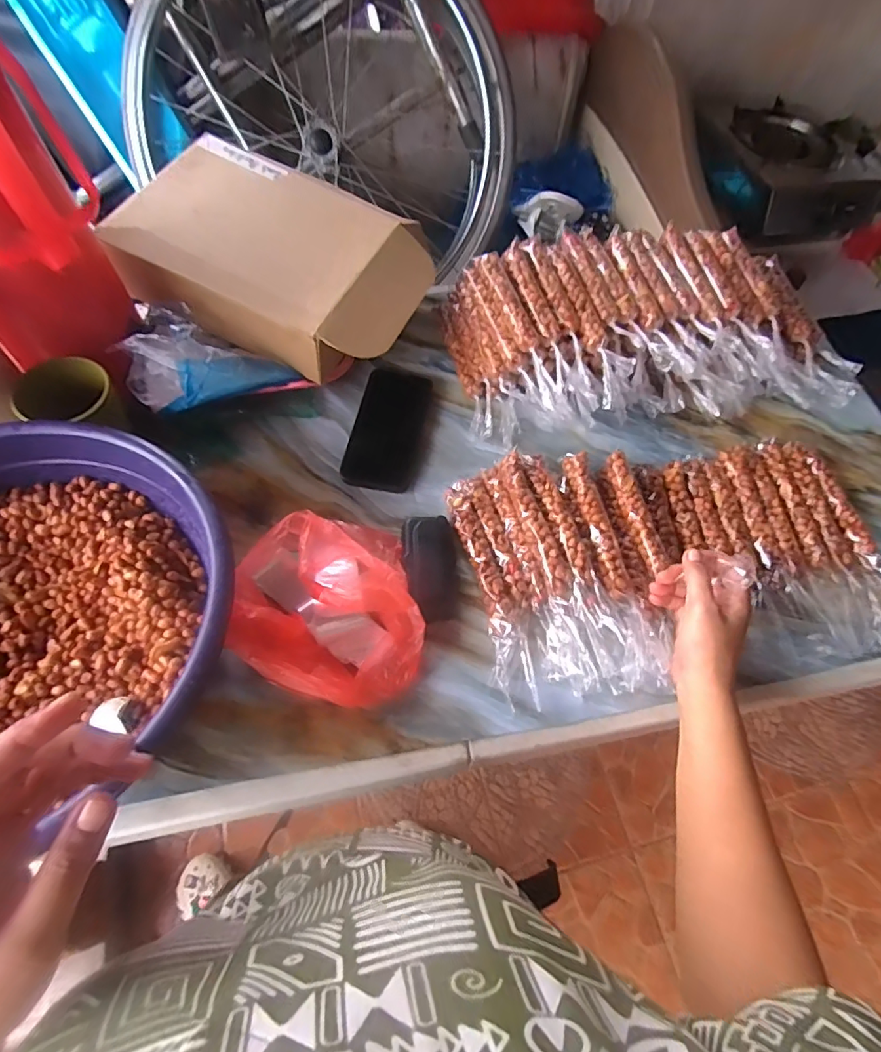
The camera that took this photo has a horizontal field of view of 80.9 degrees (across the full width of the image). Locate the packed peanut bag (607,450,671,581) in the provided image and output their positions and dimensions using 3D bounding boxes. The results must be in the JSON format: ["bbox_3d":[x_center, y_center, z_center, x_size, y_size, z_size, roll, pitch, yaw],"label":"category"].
[{"bbox_3d":[0.199,-0.014,0.536,0.018,0.027,0.140,-6,62,-7],"label":"packed peanut bag"}]

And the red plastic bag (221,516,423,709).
[{"bbox_3d":[-0.099,0.071,0.453,0.151,0.063,0.161,-9,63,-9],"label":"red plastic bag"}]

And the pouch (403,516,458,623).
[{"bbox_3d":[-0.010,0.039,0.511,0.052,0.023,0.106,-3,62,-6],"label":"pouch"}]

